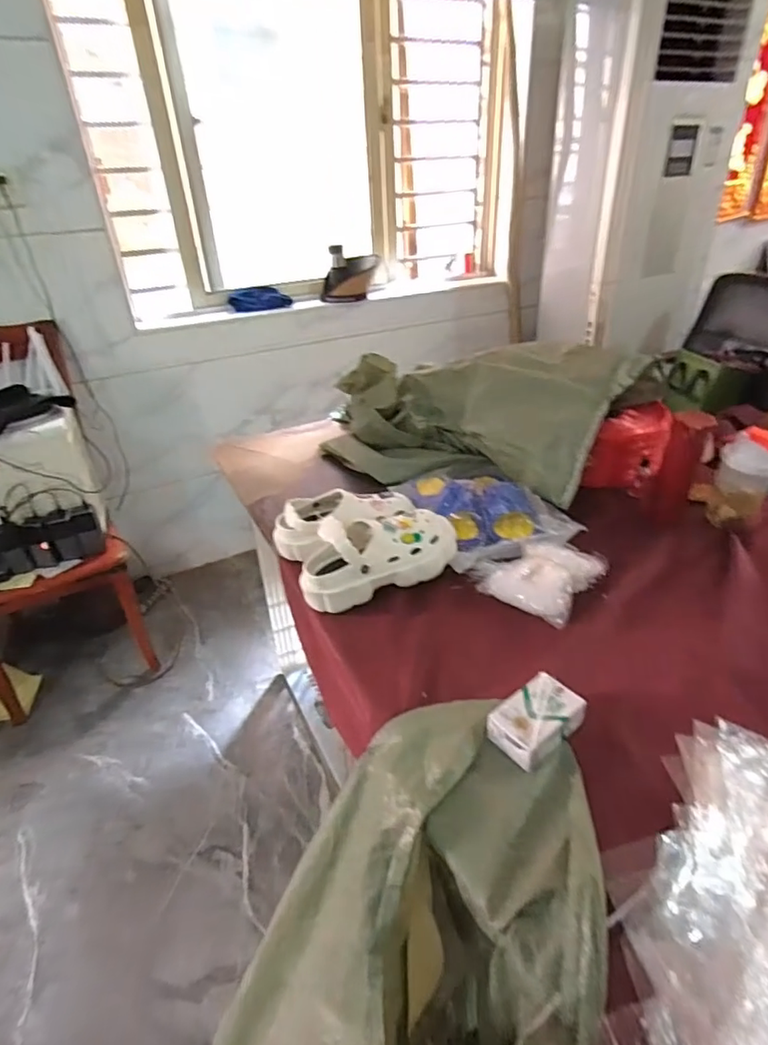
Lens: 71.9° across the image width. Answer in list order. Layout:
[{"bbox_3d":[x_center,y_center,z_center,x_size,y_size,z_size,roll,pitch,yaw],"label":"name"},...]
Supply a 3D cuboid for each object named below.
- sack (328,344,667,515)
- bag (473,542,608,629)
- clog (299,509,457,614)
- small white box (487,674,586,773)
[{"bbox_3d":[0.197,-0.243,1.188,0.703,0.243,0.314,14,36,24],"label":"sack"},{"bbox_3d":[0.251,0.078,0.873,0.165,0.046,0.179,24,41,35],"label":"bag"},{"bbox_3d":[-0.006,0.051,0.884,0.273,0.104,0.100,-16,35,-19],"label":"clog"},{"bbox_3d":[0.188,0.241,0.655,0.111,0.032,0.069,-24,38,-29],"label":"small white box"}]

